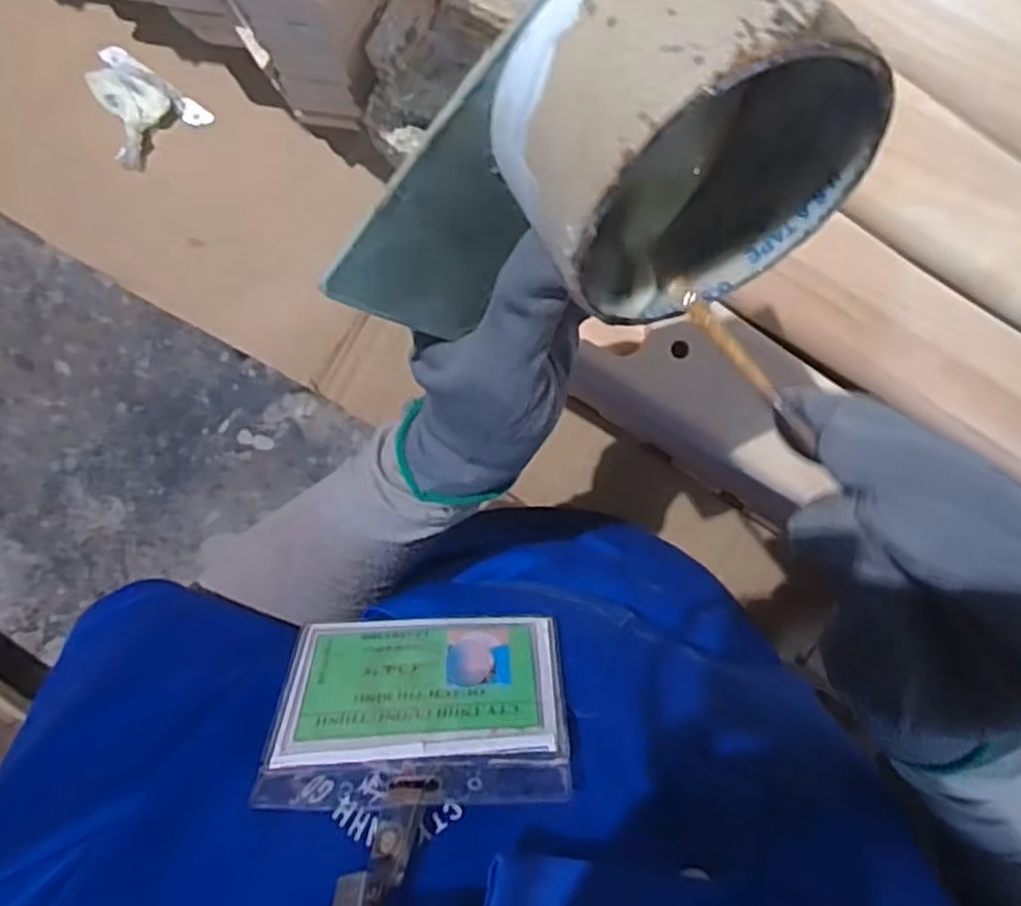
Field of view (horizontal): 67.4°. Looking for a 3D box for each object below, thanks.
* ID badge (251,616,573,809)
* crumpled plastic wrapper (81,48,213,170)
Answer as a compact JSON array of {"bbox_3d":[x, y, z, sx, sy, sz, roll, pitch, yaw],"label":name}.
[{"bbox_3d":[-0.032,0.088,0.273,0.100,0.080,0.004,-2,123,0],"label":"ID badge"},{"bbox_3d":[-0.302,-0.272,0.617,0.090,0.018,0.074,35,95,-4],"label":"crumpled plastic wrapper"}]

